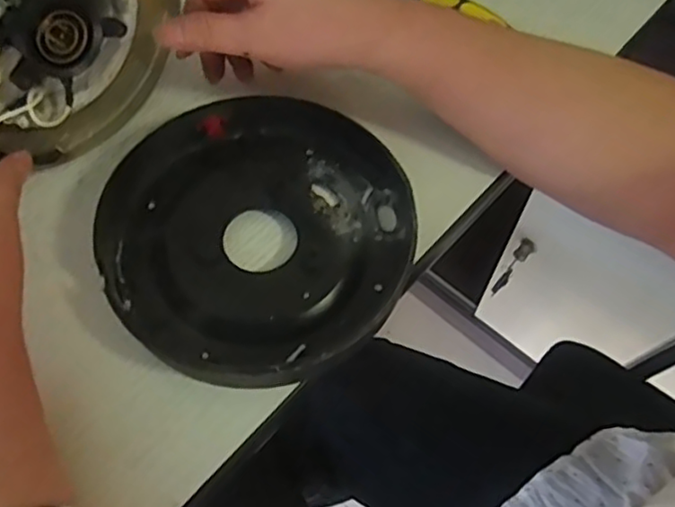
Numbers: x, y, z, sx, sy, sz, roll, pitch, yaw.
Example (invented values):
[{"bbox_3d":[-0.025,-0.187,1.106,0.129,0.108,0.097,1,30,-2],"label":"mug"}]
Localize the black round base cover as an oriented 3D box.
[{"bbox_3d":[-0.042,-0.017,0.337,0.157,0.025,0.158,0,61,0],"label":"black round base cover"}]

